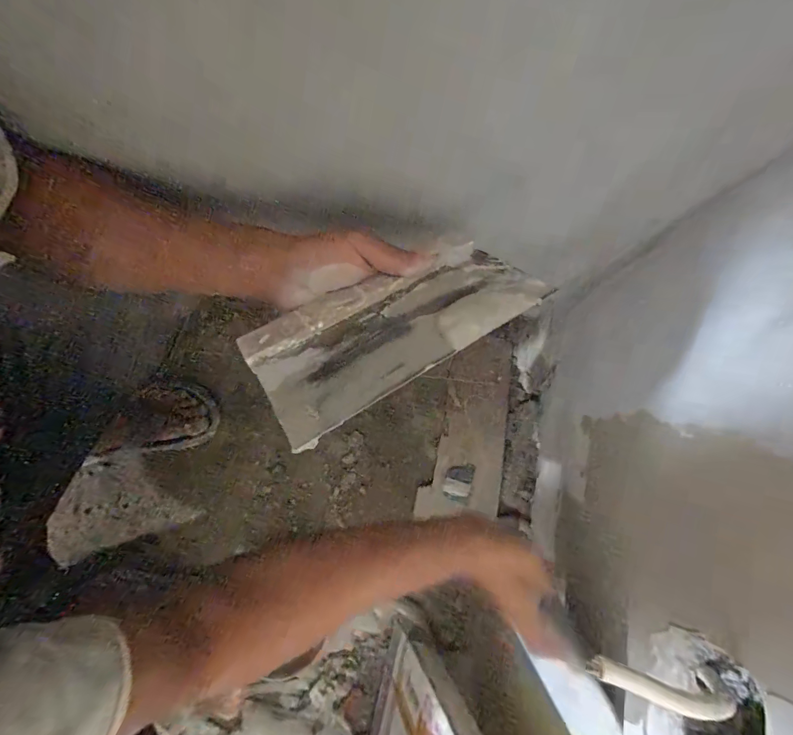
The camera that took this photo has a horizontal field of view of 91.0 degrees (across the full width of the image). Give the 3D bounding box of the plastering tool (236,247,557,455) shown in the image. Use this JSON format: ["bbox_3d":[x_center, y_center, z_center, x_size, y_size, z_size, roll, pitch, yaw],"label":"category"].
[{"bbox_3d":[-0.003,-0.033,0.269,0.191,0.010,0.108,-31,48,-13],"label":"plastering tool"}]

